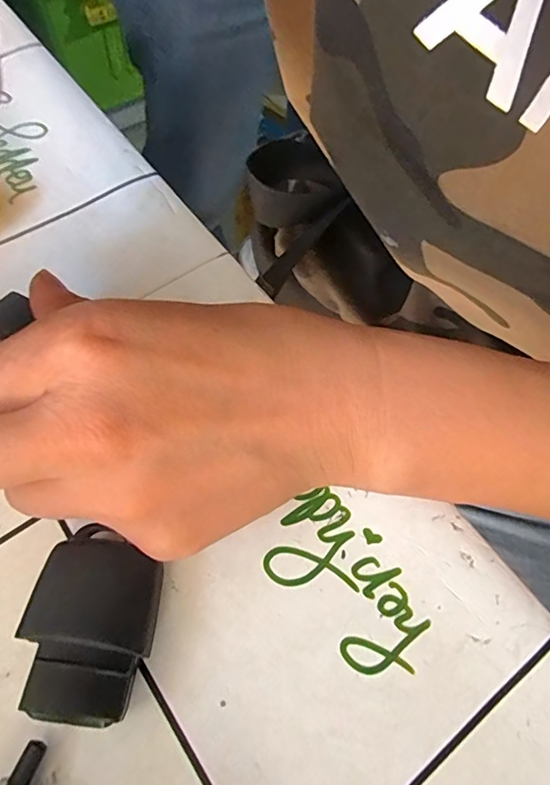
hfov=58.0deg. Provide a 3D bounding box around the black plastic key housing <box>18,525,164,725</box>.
[{"bbox_3d":[-0.049,0.064,0.136,0.032,0.016,0.043,11,62,4],"label":"black plastic key housing"}]

